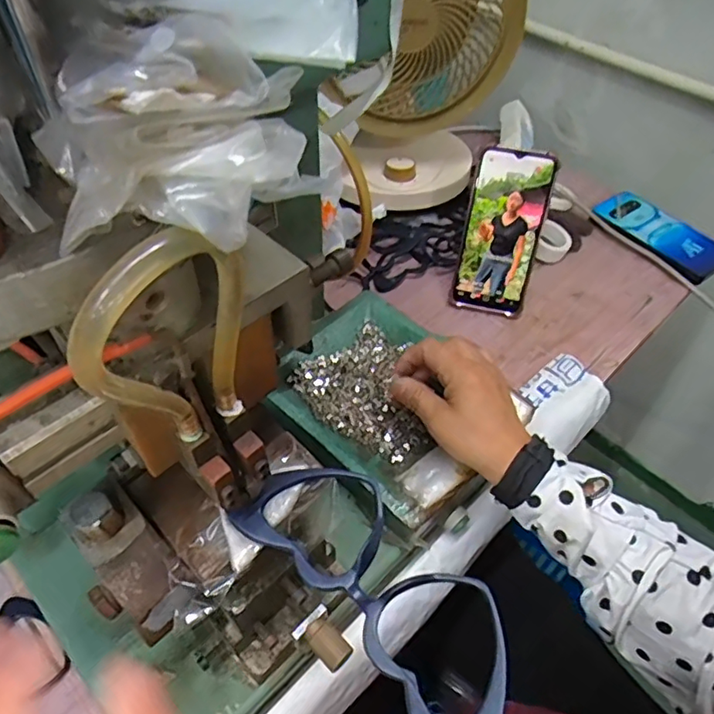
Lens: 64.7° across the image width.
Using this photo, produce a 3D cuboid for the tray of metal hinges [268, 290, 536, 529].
[{"bbox_3d":[0.026,0.031,0.466,0.182,0.016,0.145,38,60,25],"label":"tray of metal hinges"}]

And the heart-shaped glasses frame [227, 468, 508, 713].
[{"bbox_3d":[0.010,0.097,0.244,0.060,0.017,0.141,-35,60,-25],"label":"heart-shaped glasses frame"}]

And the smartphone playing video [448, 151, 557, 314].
[{"bbox_3d":[0.148,-0.125,0.579,0.078,0.163,0.013,10,25,6],"label":"smartphone playing video"}]

